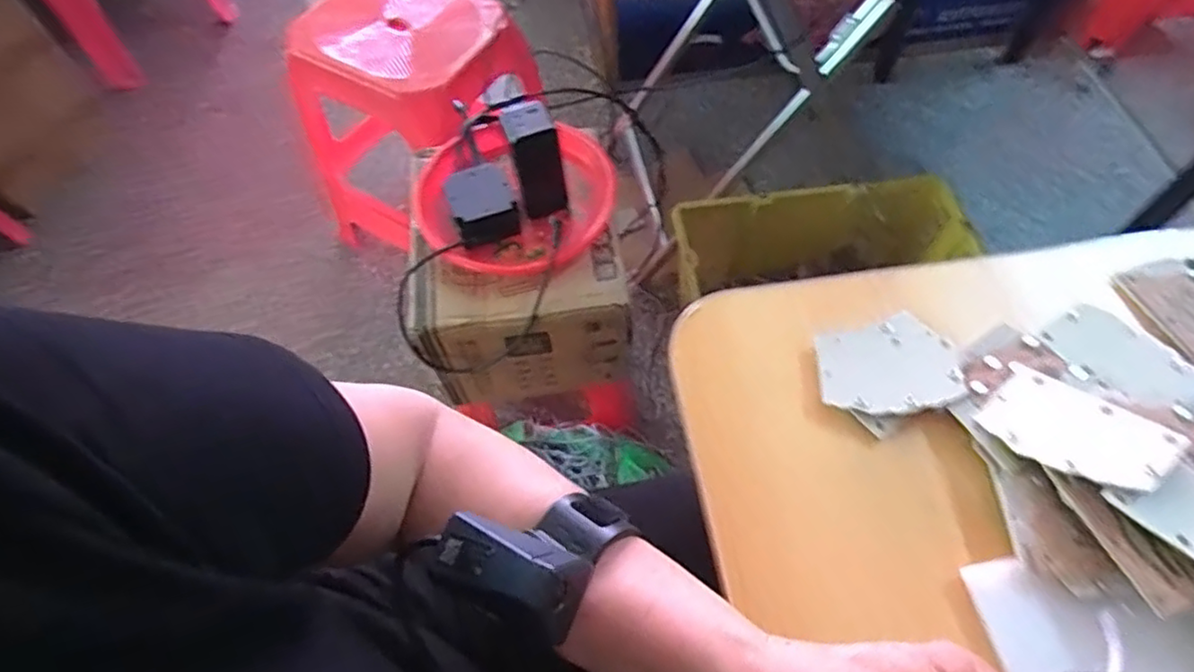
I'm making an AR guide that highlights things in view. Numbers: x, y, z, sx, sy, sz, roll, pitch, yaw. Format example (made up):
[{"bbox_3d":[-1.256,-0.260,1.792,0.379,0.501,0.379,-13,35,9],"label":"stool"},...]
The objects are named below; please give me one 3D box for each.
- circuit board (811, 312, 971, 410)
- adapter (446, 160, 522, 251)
[{"bbox_3d":[0.183,0.020,0.417,0.087,0.011,0.064,-12,60,-5],"label":"circuit board"},{"bbox_3d":[-0.134,-0.155,0.765,0.073,0.046,0.089,-18,61,-8],"label":"adapter"}]

